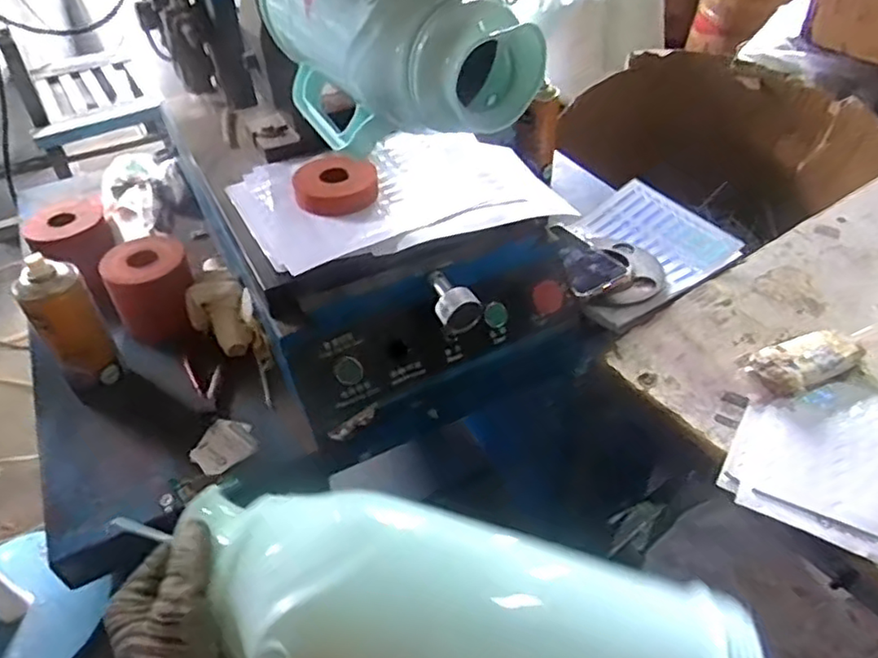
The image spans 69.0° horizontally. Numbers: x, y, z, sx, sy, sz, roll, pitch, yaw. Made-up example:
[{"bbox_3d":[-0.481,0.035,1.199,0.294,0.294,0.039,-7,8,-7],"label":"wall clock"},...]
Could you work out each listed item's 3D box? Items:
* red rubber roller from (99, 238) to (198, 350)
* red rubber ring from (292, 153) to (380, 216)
[{"bbox_3d":[-0.358,-0.043,0.811,0.099,0.102,0.103,-21,45,-21],"label":"red rubber roller"},{"bbox_3d":[-0.120,-0.171,0.756,0.098,0.032,0.081,-7,42,-6],"label":"red rubber ring"}]

